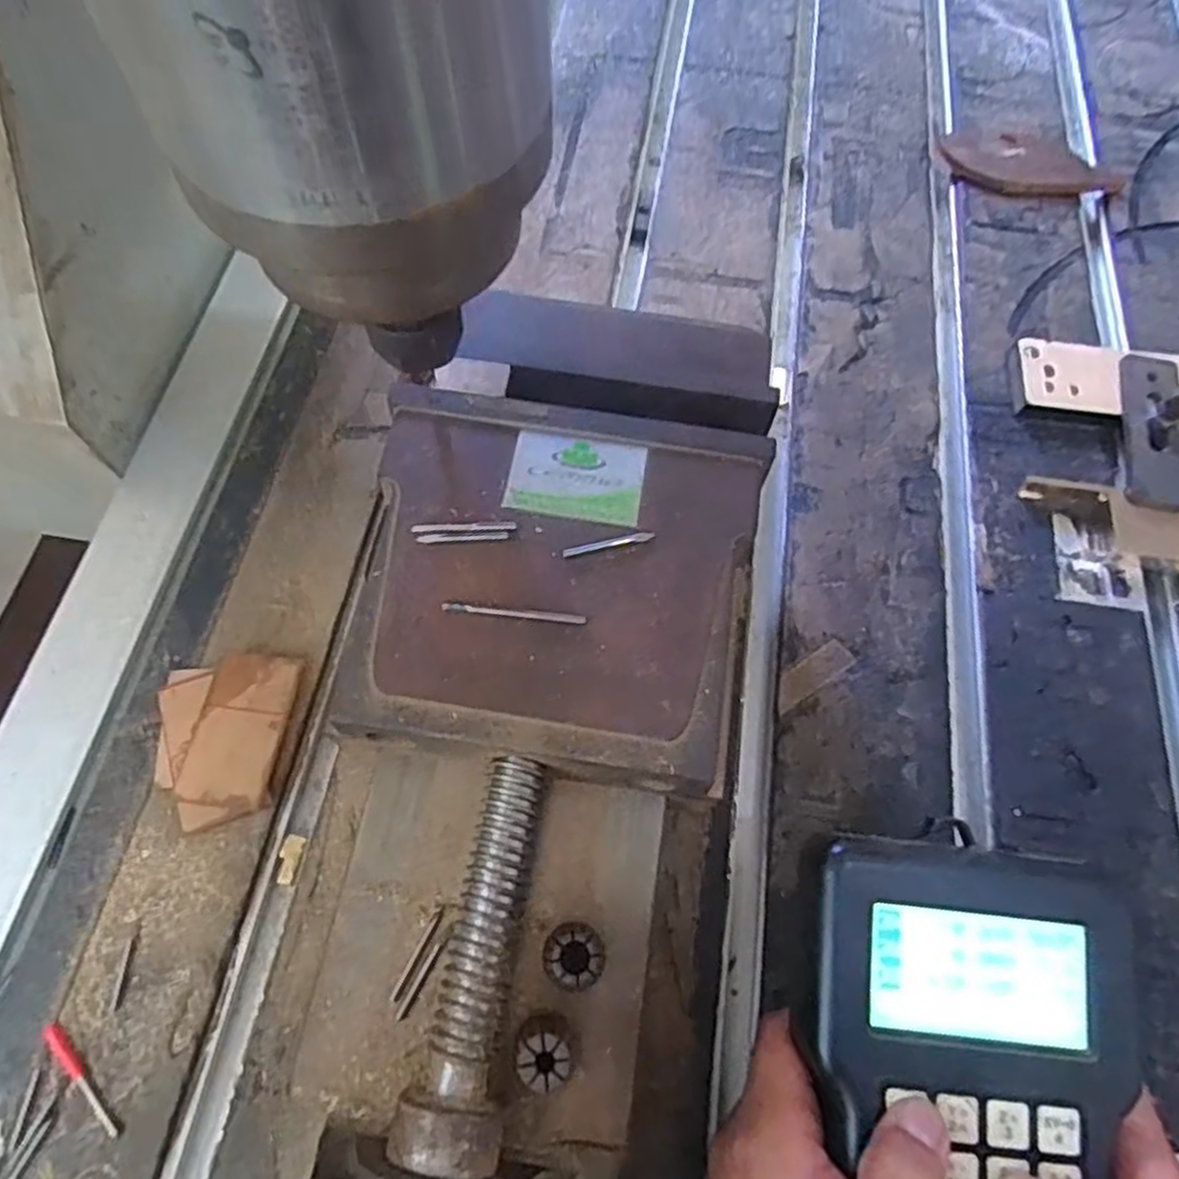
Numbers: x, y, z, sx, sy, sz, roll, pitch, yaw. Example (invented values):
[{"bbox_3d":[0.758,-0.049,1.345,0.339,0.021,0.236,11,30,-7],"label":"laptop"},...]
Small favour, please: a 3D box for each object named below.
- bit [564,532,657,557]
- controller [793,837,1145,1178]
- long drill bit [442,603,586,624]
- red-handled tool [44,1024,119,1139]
[{"bbox_3d":[0.007,-0.017,0.271,0.033,0.004,0.004,-13,67,-7],"label":"bit"},{"bbox_3d":[0.124,0.157,0.242,0.103,0.024,0.139,8,66,2],"label":"controller"},{"bbox_3d":[-0.026,0.008,0.259,0.048,0.004,0.004,5,66,1],"label":"long drill bit"},{"bbox_3d":[-0.192,0.185,0.285,0.048,0.004,0.006,42,72,16],"label":"red-handled tool"}]

